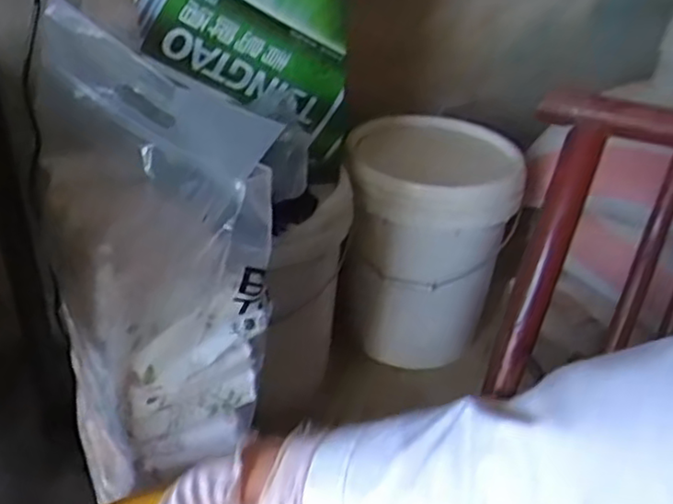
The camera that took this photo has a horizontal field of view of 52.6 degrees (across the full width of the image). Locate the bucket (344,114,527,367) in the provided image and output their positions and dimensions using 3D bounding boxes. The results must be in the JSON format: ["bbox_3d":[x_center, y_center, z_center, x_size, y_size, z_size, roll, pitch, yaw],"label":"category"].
[{"bbox_3d":[0.165,-0.050,1.256,0.276,0.339,0.328,6,32,3],"label":"bucket"}]

